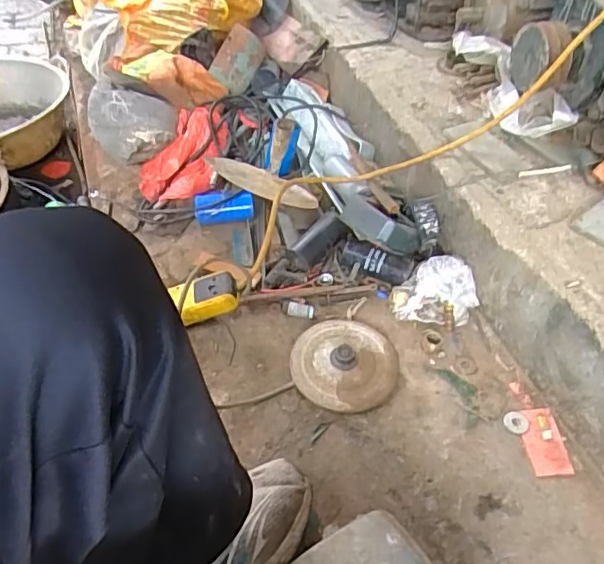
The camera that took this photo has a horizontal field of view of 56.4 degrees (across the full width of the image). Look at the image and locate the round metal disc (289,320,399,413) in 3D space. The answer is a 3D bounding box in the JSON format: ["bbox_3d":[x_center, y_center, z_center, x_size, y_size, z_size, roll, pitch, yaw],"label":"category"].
[{"bbox_3d":[0.059,0.106,0.767,0.142,0.031,0.139,2,46,-2],"label":"round metal disc"}]

